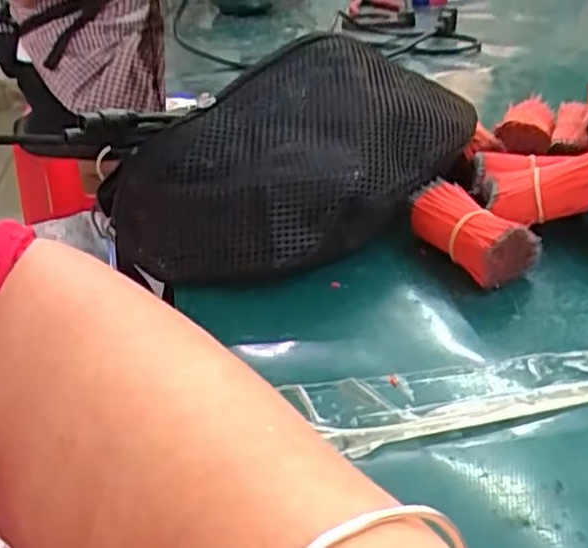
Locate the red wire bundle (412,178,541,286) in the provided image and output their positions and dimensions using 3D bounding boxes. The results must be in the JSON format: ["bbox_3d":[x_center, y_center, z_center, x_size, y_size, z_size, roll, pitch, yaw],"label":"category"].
[{"bbox_3d":[0.096,-0.023,0.386,0.039,0.035,0.068,-17,35,-20],"label":"red wire bundle"}]

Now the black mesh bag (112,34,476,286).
[{"bbox_3d":[0.005,-0.070,0.414,0.217,0.089,0.117,-25,39,-30],"label":"black mesh bag"}]

